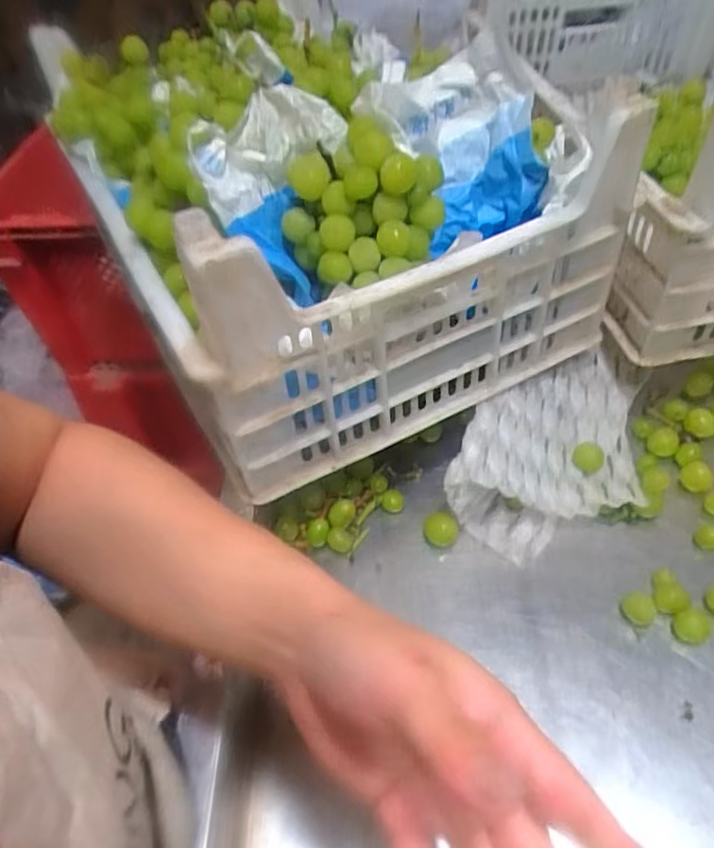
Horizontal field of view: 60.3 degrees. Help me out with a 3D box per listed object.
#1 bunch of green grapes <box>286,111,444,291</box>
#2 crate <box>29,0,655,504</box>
[{"bbox_3d":[0.005,-0.175,0.494,0.112,0.079,0.108,-3,48,4],"label":"bunch of green grapes"},{"bbox_3d":[-0.050,-0.249,0.641,0.403,0.225,0.539,-25,50,-15],"label":"crate"}]

